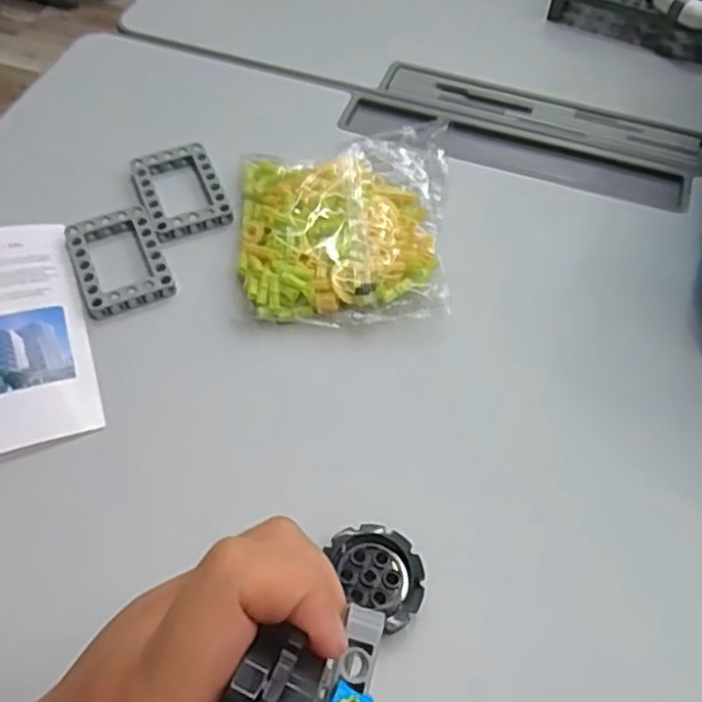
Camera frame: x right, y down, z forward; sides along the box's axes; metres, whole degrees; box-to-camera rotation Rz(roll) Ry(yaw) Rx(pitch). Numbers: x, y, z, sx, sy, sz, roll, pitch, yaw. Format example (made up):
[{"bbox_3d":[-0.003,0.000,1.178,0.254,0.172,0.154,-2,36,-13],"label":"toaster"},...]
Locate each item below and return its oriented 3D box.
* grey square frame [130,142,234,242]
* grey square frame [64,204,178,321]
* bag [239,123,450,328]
[{"bbox_3d":[-0.110,-0.104,0.448,0.052,0.006,0.074,-19,59,-14],"label":"grey square frame"},{"bbox_3d":[-0.139,-0.056,0.417,0.053,0.006,0.075,-21,59,-15],"label":"grey square frame"},{"bbox_3d":[-0.003,-0.076,0.421,0.128,0.037,0.134,-4,56,-4],"label":"bag"}]

